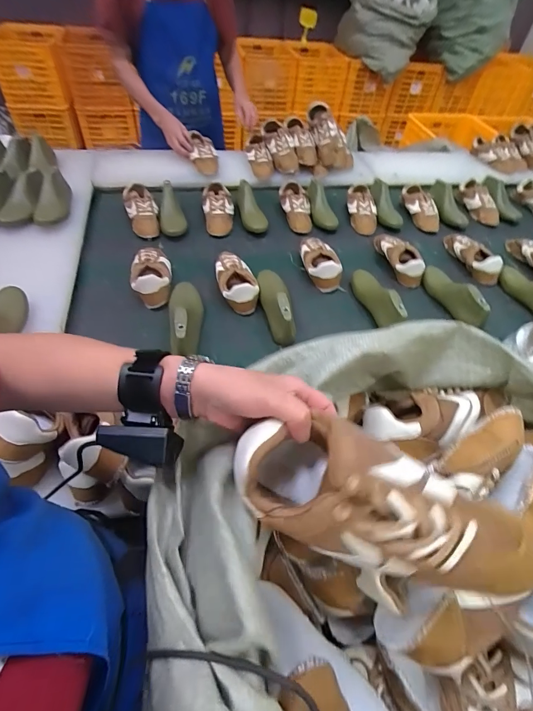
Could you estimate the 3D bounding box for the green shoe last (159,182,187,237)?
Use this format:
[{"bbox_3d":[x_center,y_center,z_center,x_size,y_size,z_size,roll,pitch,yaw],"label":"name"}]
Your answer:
[{"bbox_3d":[-0.294,-0.450,1.115,0.071,0.055,0.229,-11,52,-13],"label":"green shoe last"}]

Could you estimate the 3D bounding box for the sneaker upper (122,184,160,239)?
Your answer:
[{"bbox_3d":[-0.380,-0.448,1.115,0.094,0.060,0.257,-18,54,-18],"label":"sneaker upper"}]

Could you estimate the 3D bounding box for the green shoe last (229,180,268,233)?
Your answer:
[{"bbox_3d":[-0.063,-0.476,1.185,0.074,0.053,0.233,-16,67,-17],"label":"green shoe last"}]

